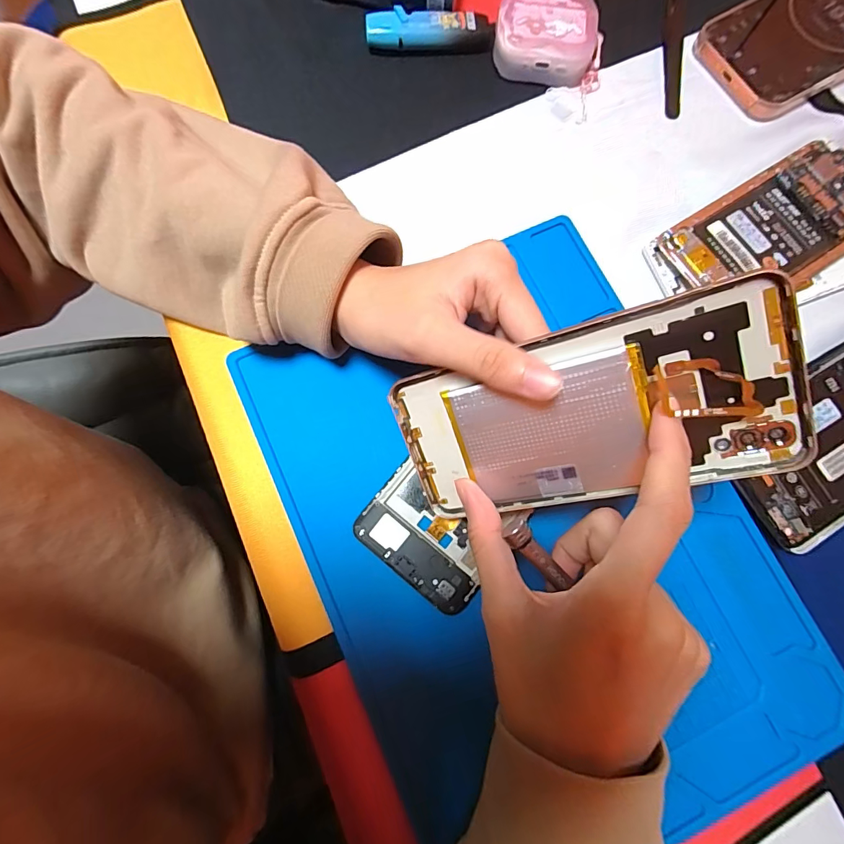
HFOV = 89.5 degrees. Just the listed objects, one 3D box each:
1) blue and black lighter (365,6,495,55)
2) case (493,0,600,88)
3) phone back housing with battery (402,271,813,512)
[{"bbox_3d":[0.006,-0.267,0.292,0.086,0.016,0.020,-3,79,-2],"label":"blue and black lighter"},{"bbox_3d":[0.082,-0.255,0.284,0.064,0.028,0.045,15,79,2],"label":"case"},{"bbox_3d":[0.063,-0.001,0.179,0.153,0.007,0.073,-14,103,25],"label":"phone back housing with battery"}]

